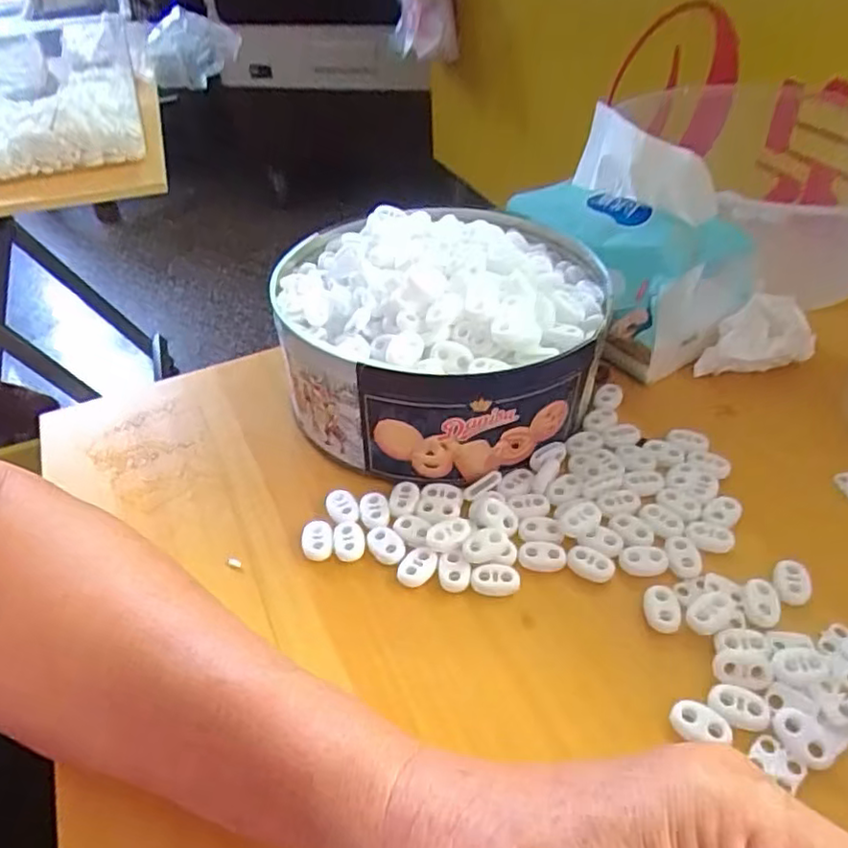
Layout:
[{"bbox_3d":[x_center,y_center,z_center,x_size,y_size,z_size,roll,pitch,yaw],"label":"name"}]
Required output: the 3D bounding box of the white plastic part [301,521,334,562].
[{"bbox_3d":[-0.053,0.058,0.330,0.015,0.008,0.020,-6,44,0],"label":"white plastic part"}]

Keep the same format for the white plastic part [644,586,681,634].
[{"bbox_3d":[0.106,0.082,0.294,0.015,0.005,0.022,7,45,13],"label":"white plastic part"}]

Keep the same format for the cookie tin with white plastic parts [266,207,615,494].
[{"bbox_3d":[0.008,-0.060,0.393,0.194,0.083,0.179,1,44,7],"label":"cookie tin with white plastic parts"}]

